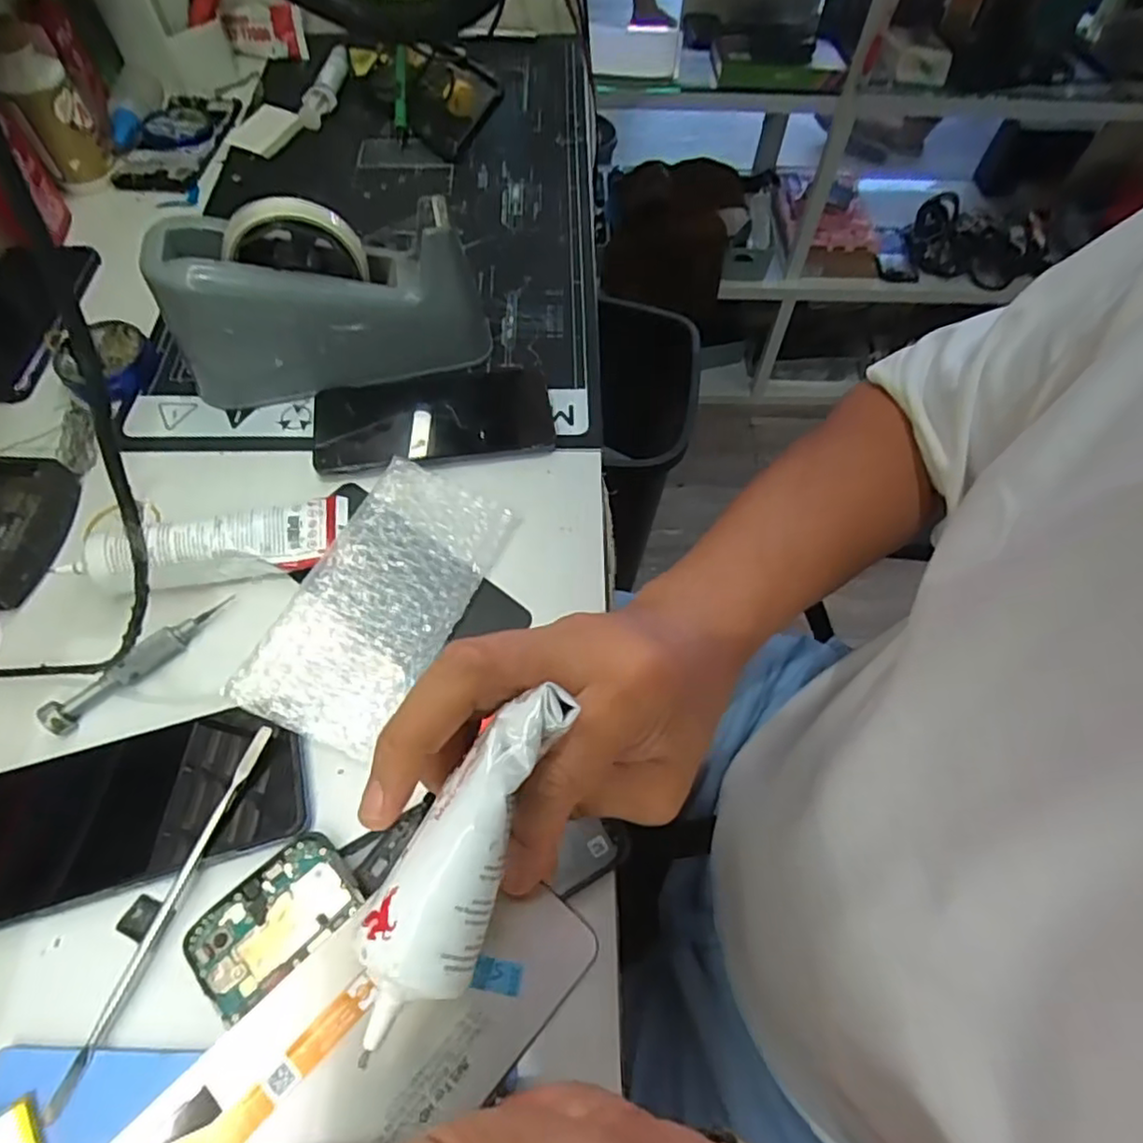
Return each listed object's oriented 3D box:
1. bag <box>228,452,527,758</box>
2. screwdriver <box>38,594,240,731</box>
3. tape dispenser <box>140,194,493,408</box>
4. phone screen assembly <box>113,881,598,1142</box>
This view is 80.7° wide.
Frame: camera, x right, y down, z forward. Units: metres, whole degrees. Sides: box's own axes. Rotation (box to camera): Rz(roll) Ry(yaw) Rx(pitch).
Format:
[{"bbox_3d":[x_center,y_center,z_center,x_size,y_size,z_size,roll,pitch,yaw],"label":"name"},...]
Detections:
[{"bbox_3d":[-0.108,0.015,0.388,0.081,0.024,0.172,22,60,11],"label":"bag"},{"bbox_3d":[-0.234,0.048,0.367,0.105,0.017,0.016,-39,68,-22],"label":"screwdriver"},{"bbox_3d":[-0.162,-0.184,0.450,0.202,0.104,0.060,-8,61,-7],"label":"tape dispenser"},{"bbox_3d":[-0.067,0.149,0.201,0.070,0.004,0.154,36,52,23],"label":"phone screen assembly"}]

